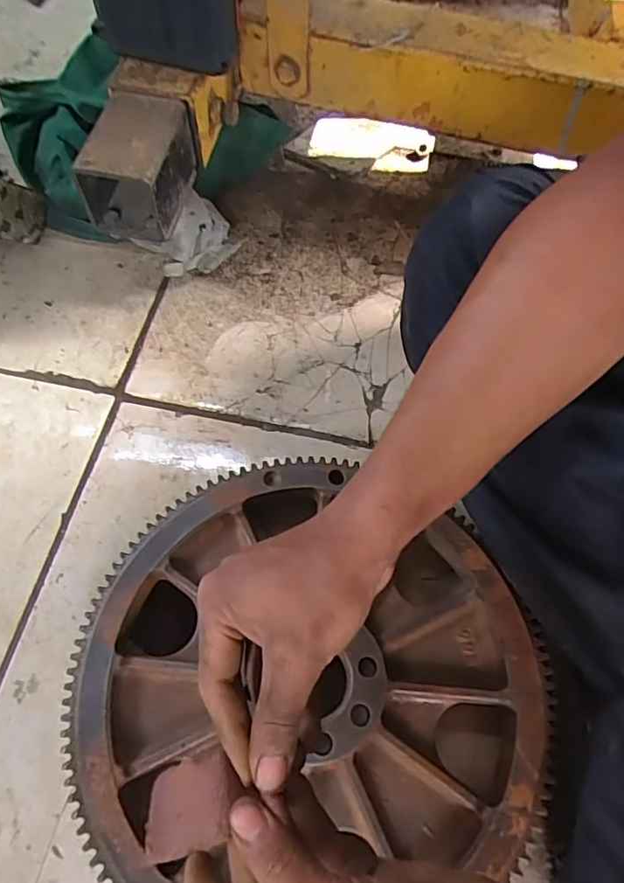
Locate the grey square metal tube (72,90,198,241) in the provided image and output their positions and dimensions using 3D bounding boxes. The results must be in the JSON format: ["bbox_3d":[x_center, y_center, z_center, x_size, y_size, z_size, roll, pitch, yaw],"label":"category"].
[{"bbox_3d":[-0.141,-0.225,0.447,0.060,0.067,0.095,12,64,5],"label":"grey square metal tube"}]

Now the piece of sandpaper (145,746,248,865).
[{"bbox_3d":[-0.060,0.177,0.265,0.055,0.005,0.038,-30,50,16],"label":"piece of sandpaper"}]

